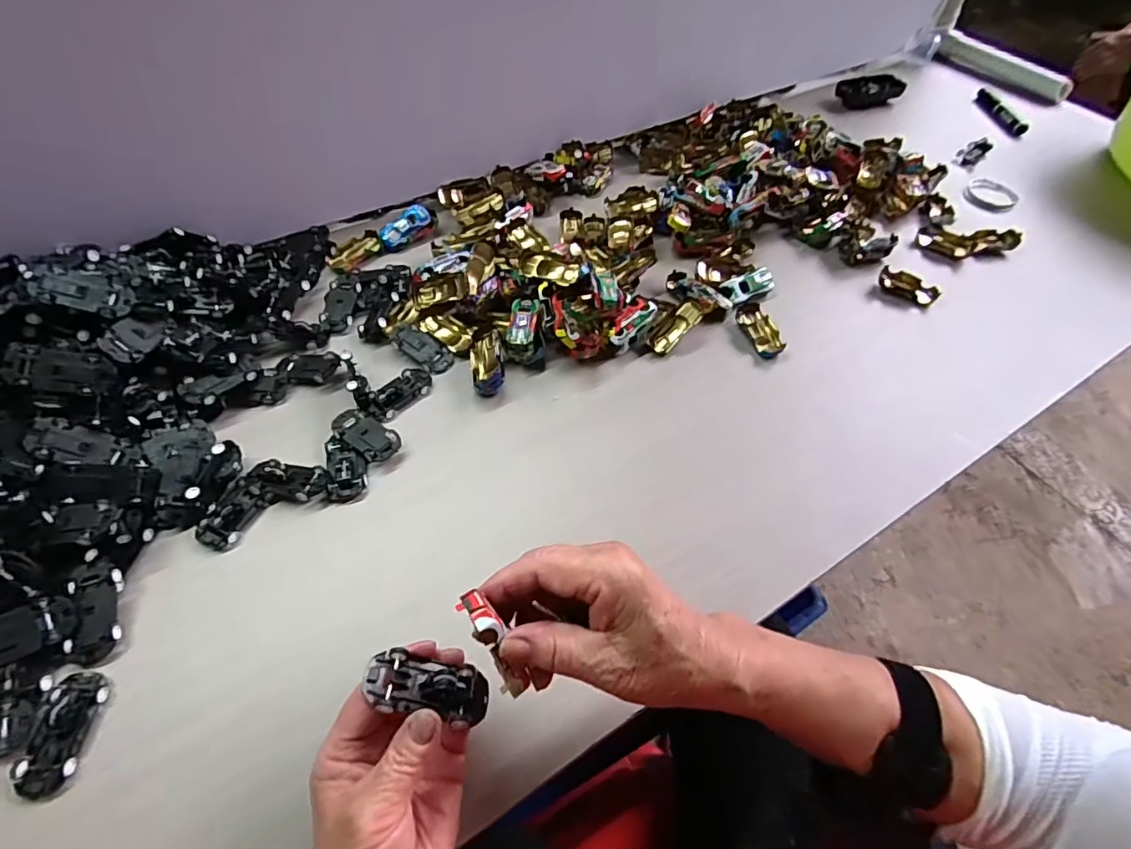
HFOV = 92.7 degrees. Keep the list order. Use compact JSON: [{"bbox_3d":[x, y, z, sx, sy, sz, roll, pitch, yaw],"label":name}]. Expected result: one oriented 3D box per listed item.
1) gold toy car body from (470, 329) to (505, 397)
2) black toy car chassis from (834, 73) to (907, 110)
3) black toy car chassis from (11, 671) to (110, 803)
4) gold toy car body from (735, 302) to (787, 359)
[{"bbox_3d":[-0.073,-0.058,0.502,0.030,0.027,0.059,-6,55,-6],"label":"gold toy car body"},{"bbox_3d":[0.477,-0.521,0.837,0.100,0.031,0.046,-8,55,-8],"label":"black toy car chassis"},{"bbox_3d":[-0.306,0.186,0.326,0.030,0.010,0.066,1,54,-1],"label":"black toy car chassis"},{"bbox_3d":[0.199,-0.097,0.551,0.033,0.015,0.065,-16,57,-13],"label":"gold toy car body"}]

